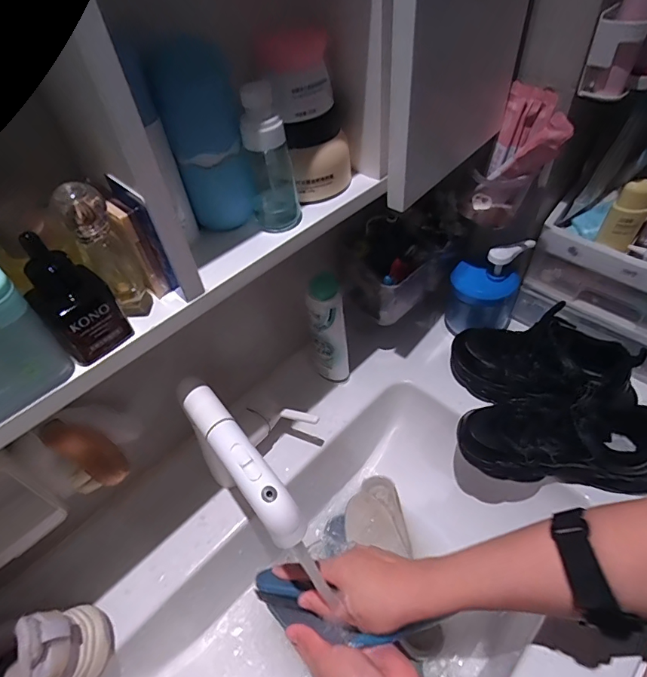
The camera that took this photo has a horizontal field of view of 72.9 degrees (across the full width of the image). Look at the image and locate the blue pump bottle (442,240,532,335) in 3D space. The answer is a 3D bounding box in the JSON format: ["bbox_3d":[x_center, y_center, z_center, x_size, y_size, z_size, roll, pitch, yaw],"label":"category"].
[{"bbox_3d":[0.226,-0.069,0.615,0.091,0.134,0.075,14,51,19],"label":"blue pump bottle"}]

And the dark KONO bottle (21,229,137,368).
[{"bbox_3d":[-0.159,-0.026,0.277,0.041,0.082,0.035,-35,54,-23],"label":"dark KONO bottle"}]

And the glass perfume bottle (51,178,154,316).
[{"bbox_3d":[-0.141,-0.055,0.290,0.031,0.095,0.024,-29,51,-19],"label":"glass perfume bottle"}]

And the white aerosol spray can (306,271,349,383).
[{"bbox_3d":[0.006,-0.003,0.572,0.042,0.178,0.033,-12,48,-5],"label":"white aerosol spray can"}]

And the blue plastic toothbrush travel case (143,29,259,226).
[{"bbox_3d":[-0.090,-0.154,0.345,0.058,0.125,0.047,-16,48,-8],"label":"blue plastic toothbrush travel case"}]

